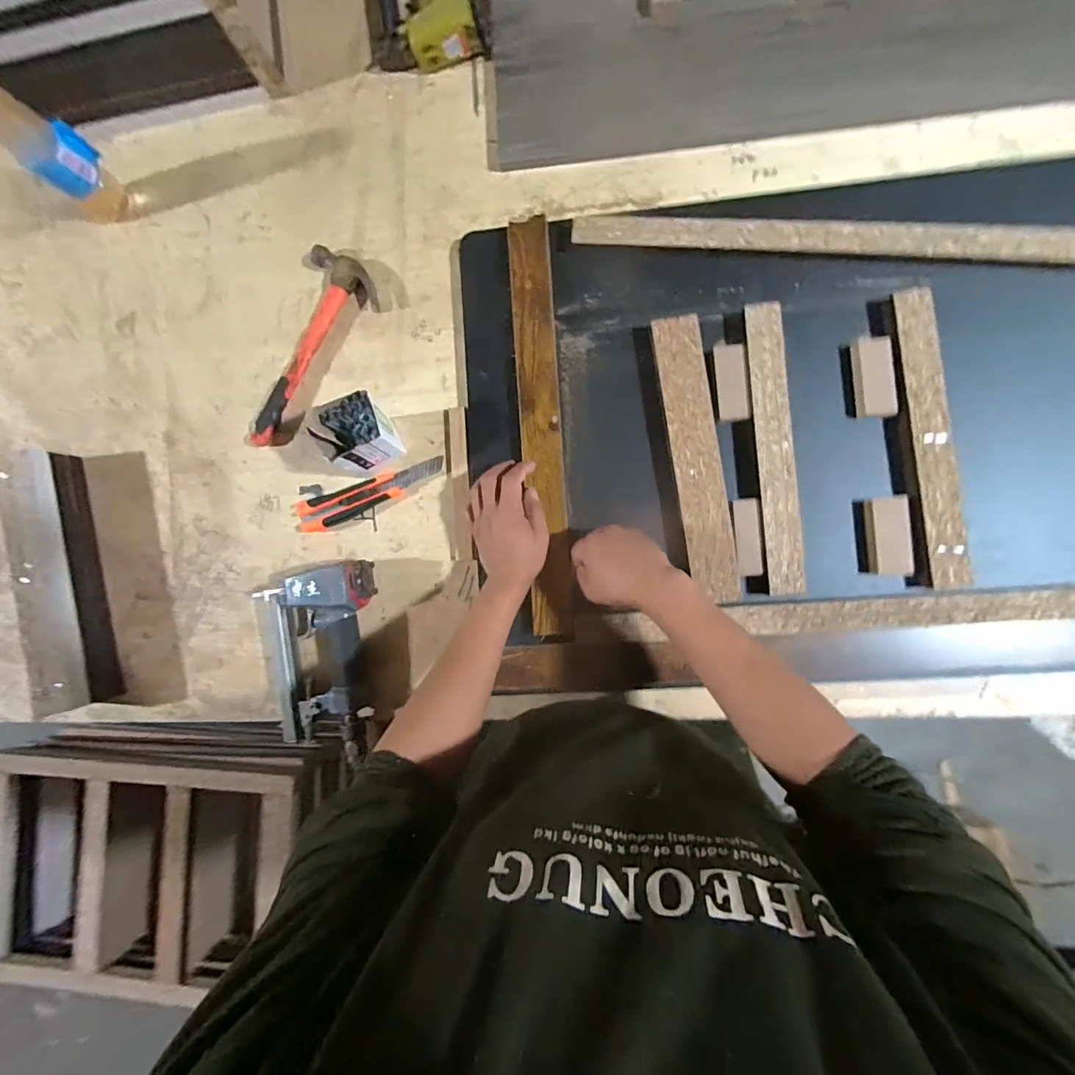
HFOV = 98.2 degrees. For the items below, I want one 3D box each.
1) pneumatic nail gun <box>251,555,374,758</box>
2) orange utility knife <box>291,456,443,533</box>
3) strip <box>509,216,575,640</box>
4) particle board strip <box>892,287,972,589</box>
[{"bbox_3d":[-0.244,0.137,0.530,0.124,0.048,0.208,-6,86,6],"label":"pneumatic nail gun"},{"bbox_3d":[-0.202,-0.051,0.551,0.188,0.021,0.039,-19,85,5],"label":"orange utility knife"},{"bbox_3d":[0.004,-0.126,0.526,0.046,0.011,0.469,-5,87,6],"label":"strip"},{"bbox_3d":[0.405,-0.105,0.478,0.040,0.012,0.305,-5,86,6],"label":"particle board strip"}]

